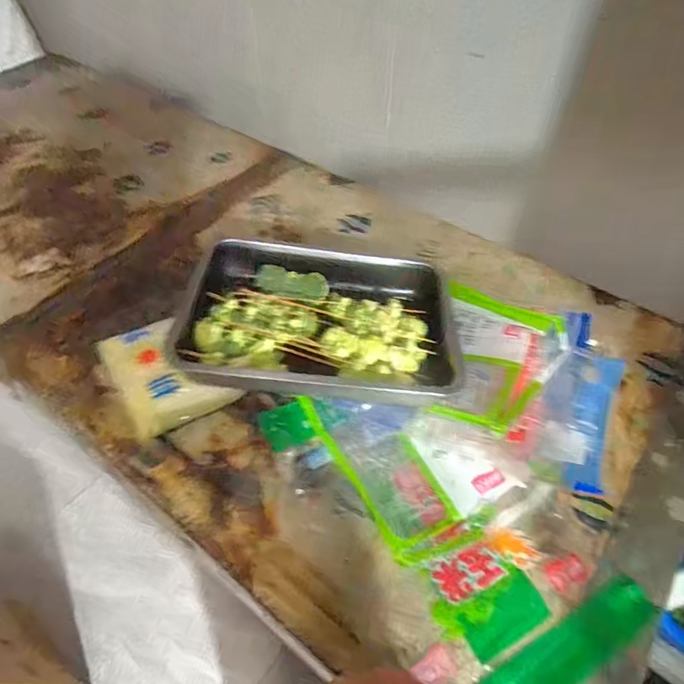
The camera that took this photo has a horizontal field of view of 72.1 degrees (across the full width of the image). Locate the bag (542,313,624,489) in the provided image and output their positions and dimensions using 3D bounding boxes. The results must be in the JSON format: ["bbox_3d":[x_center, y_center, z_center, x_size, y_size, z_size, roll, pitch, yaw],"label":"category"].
[{"bbox_3d":[0.345,0.080,0.680,0.104,0.065,0.289,18,58,16],"label":"bag"}]

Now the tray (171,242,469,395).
[{"bbox_3d":[-0.036,-0.041,0.720,0.392,0.064,0.270,2,49,-8],"label":"tray"}]

